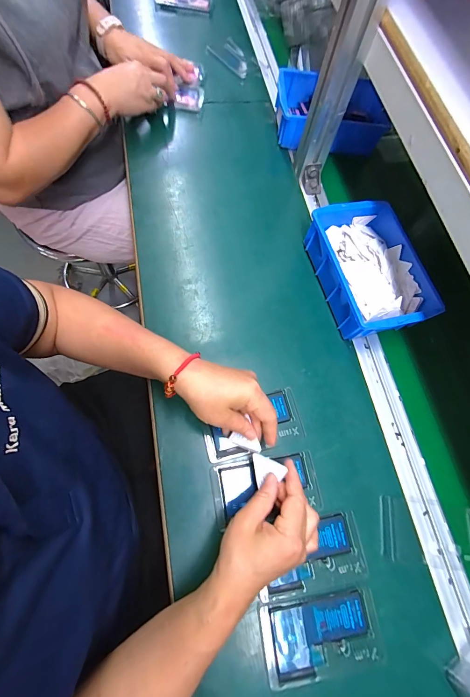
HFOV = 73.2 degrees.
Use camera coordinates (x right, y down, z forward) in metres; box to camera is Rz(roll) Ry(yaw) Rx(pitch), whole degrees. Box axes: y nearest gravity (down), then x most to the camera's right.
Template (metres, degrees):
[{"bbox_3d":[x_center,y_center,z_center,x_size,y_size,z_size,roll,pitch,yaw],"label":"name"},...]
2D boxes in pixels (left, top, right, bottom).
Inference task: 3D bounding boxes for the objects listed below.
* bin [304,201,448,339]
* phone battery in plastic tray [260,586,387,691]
[{"bbox_3d":[0.202,-0.116,0.477,0.143,0.064,0.203,-11,71,-10],"label":"bin"},{"bbox_3d":[0.093,0.305,0.333,0.124,0.012,0.071,-5,70,-9],"label":"phone battery in plastic tray"}]

